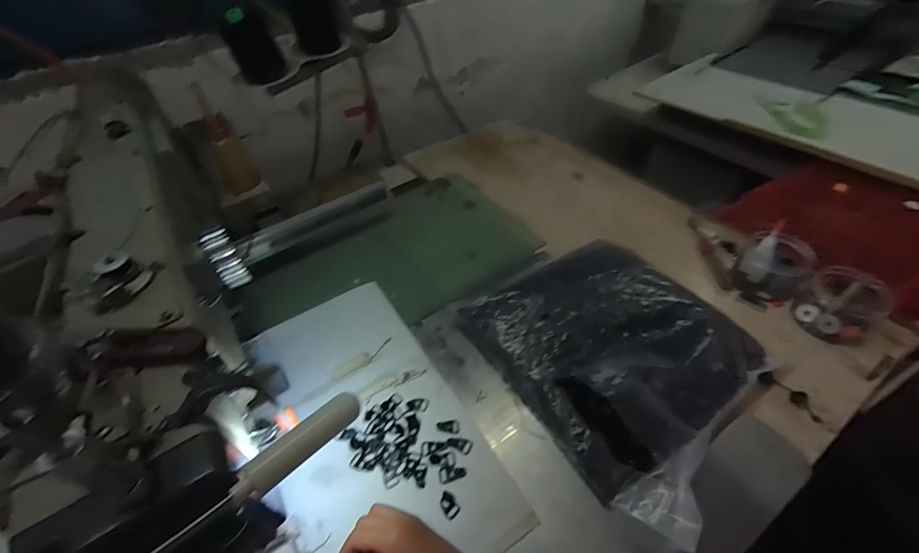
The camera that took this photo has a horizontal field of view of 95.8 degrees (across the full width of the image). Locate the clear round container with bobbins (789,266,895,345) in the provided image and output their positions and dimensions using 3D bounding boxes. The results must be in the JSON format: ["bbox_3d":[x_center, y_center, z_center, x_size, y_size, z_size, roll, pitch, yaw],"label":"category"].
[{"bbox_3d":[0.503,0.037,0.547,0.083,0.057,0.082,-3,47,4],"label":"clear round container with bobbins"}]

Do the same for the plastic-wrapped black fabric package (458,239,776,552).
[{"bbox_3d":[0.183,0.085,0.508,0.267,0.054,0.337,-34,52,-23],"label":"plastic-wrapped black fabric package"}]

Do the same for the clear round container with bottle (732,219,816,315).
[{"bbox_3d":[0.445,-0.010,0.595,0.095,0.076,0.085,-38,54,-26],"label":"clear round container with bottle"}]

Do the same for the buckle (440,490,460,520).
[{"bbox_3d":[-0.011,0.234,0.426,0.016,0.004,0.025,-28,50,-18],"label":"buckle"}]

